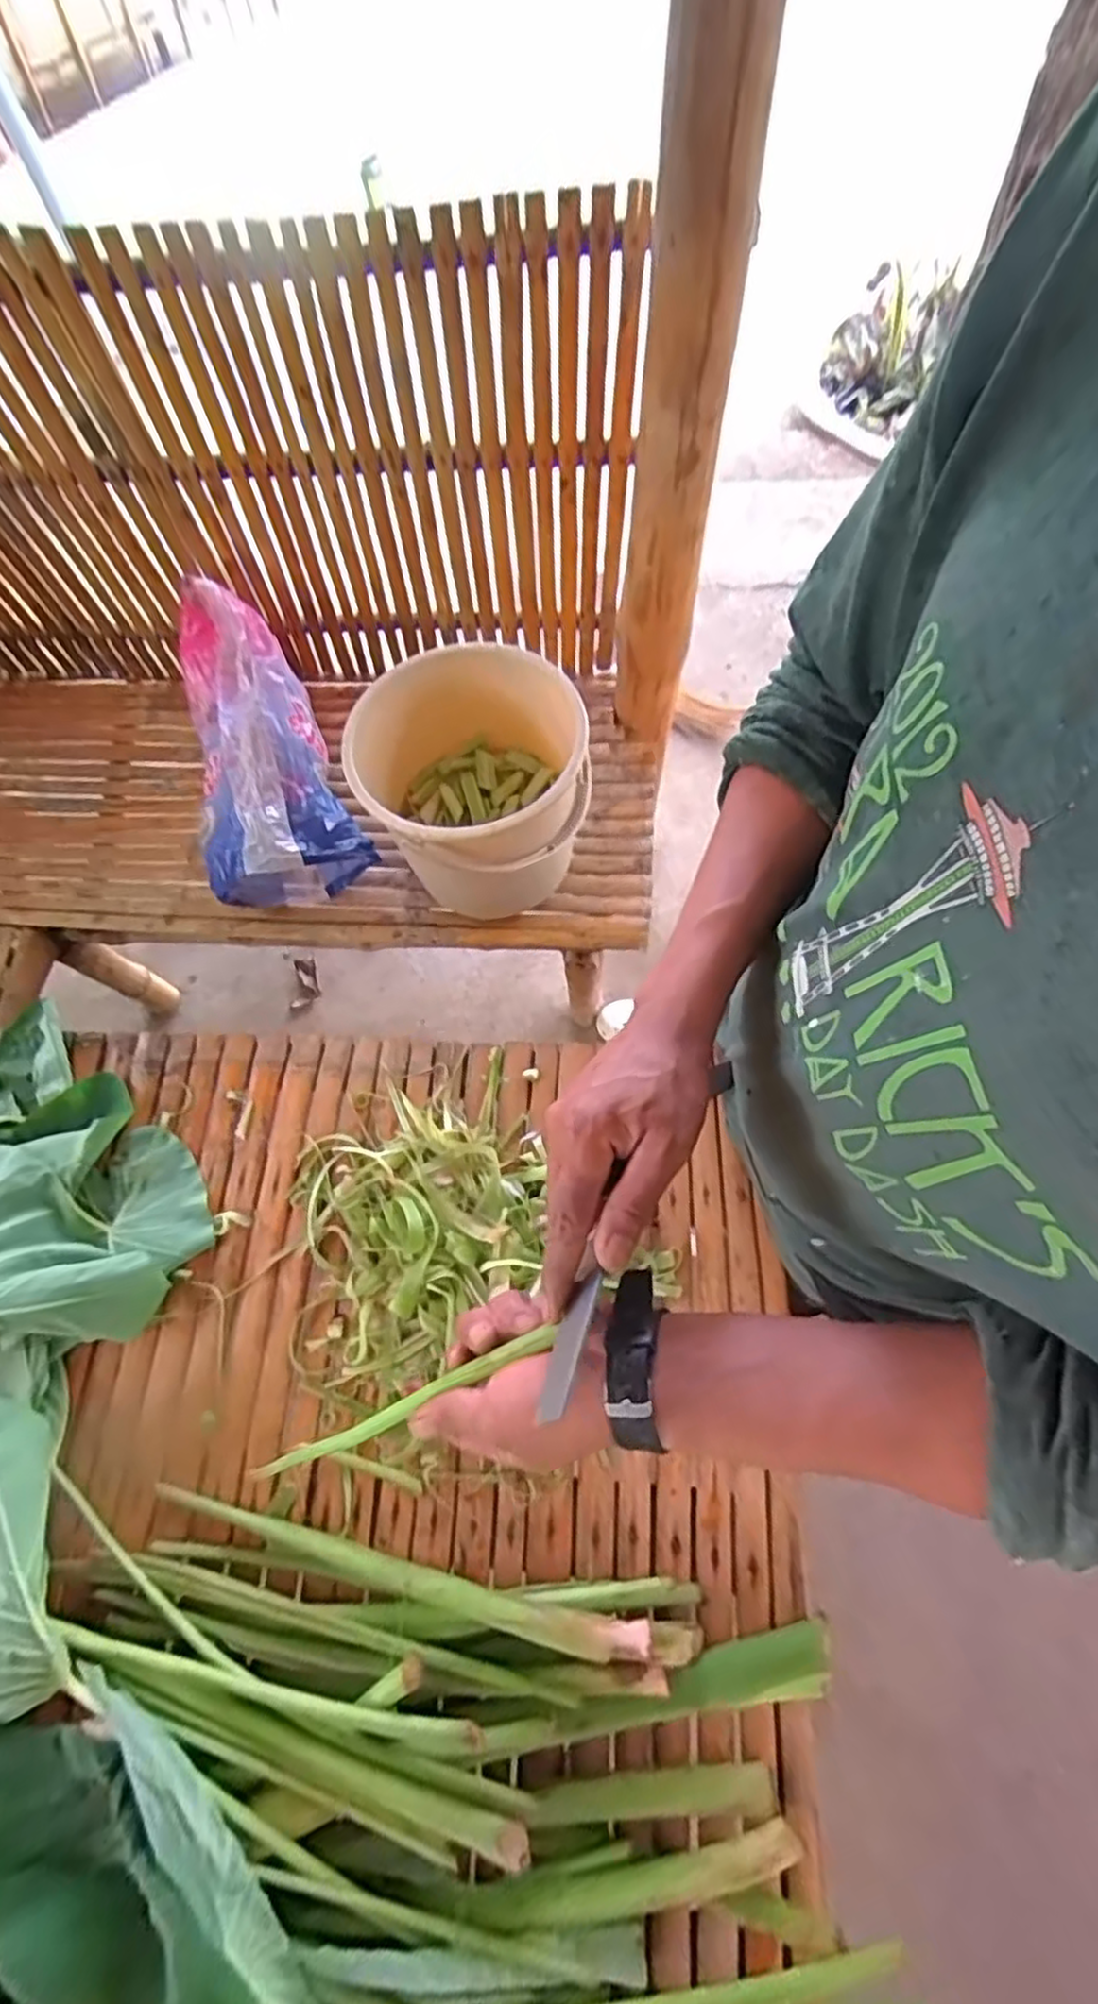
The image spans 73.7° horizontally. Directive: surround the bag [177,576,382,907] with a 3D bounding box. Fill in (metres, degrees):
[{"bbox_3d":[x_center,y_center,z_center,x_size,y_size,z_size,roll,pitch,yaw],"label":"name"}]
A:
[{"bbox_3d":[-0.473,-0.383,1.177,0.231,0.231,0.483,-25,70,-7],"label":"bag"}]

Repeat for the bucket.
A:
[{"bbox_3d":[-0.095,-0.297,1.080,0.310,0.296,0.283,-1,70,2],"label":"bucket"}]

